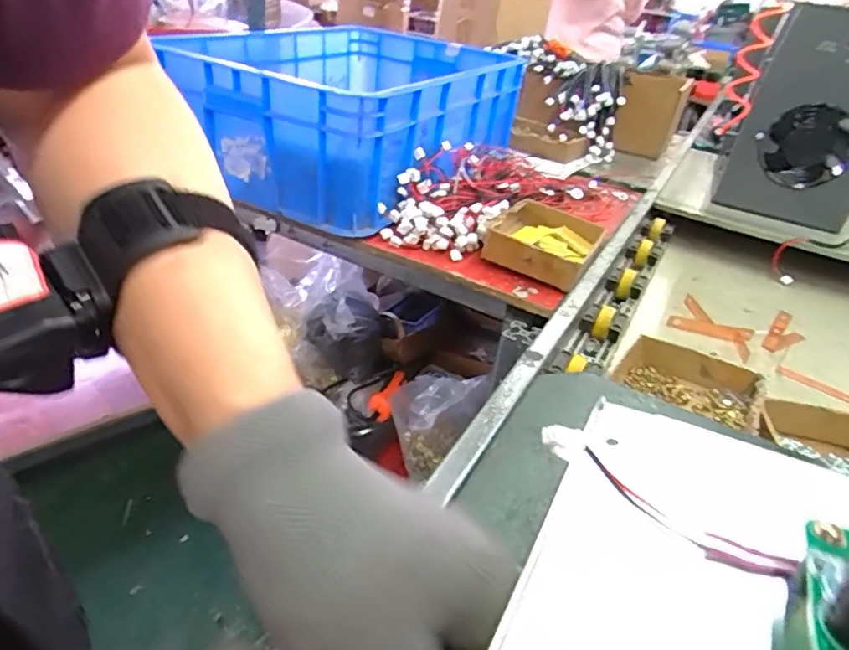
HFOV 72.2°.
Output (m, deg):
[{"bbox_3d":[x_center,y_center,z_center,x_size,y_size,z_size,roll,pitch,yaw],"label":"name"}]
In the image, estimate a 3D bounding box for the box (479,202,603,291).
[{"bbox_3d":[0.173,-0.124,0.836,0.140,0.042,0.185,19,33,18],"label":"box"}]

